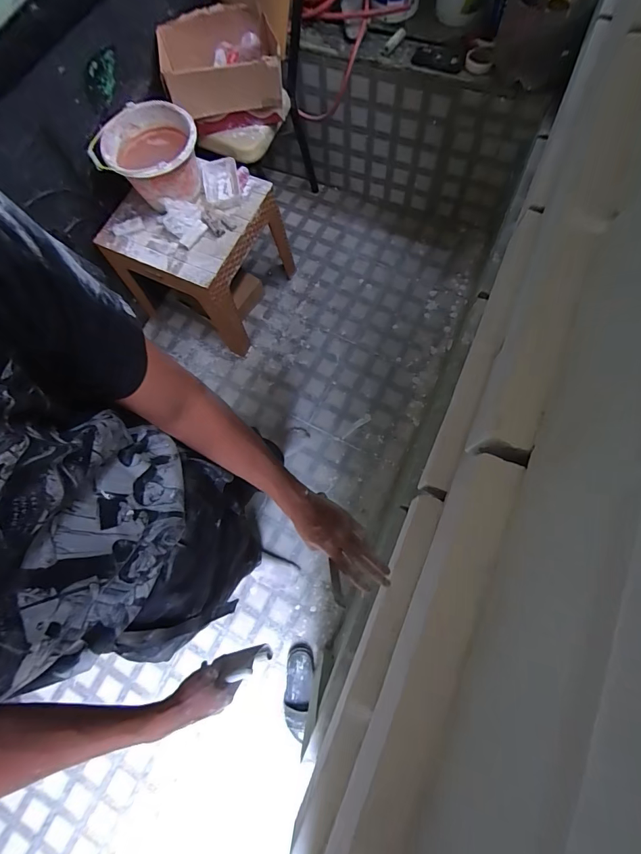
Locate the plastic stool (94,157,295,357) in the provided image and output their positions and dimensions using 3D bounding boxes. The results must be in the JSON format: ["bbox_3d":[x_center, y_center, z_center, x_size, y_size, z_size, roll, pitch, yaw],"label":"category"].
[{"bbox_3d":[-0.430,-0.662,1.473,0.470,0.471,0.479,23,76,10],"label":"plastic stool"}]

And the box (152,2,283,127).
[{"bbox_3d":[-0.313,-1.151,1.222,0.360,0.157,0.280,-7,73,1],"label":"box"}]

